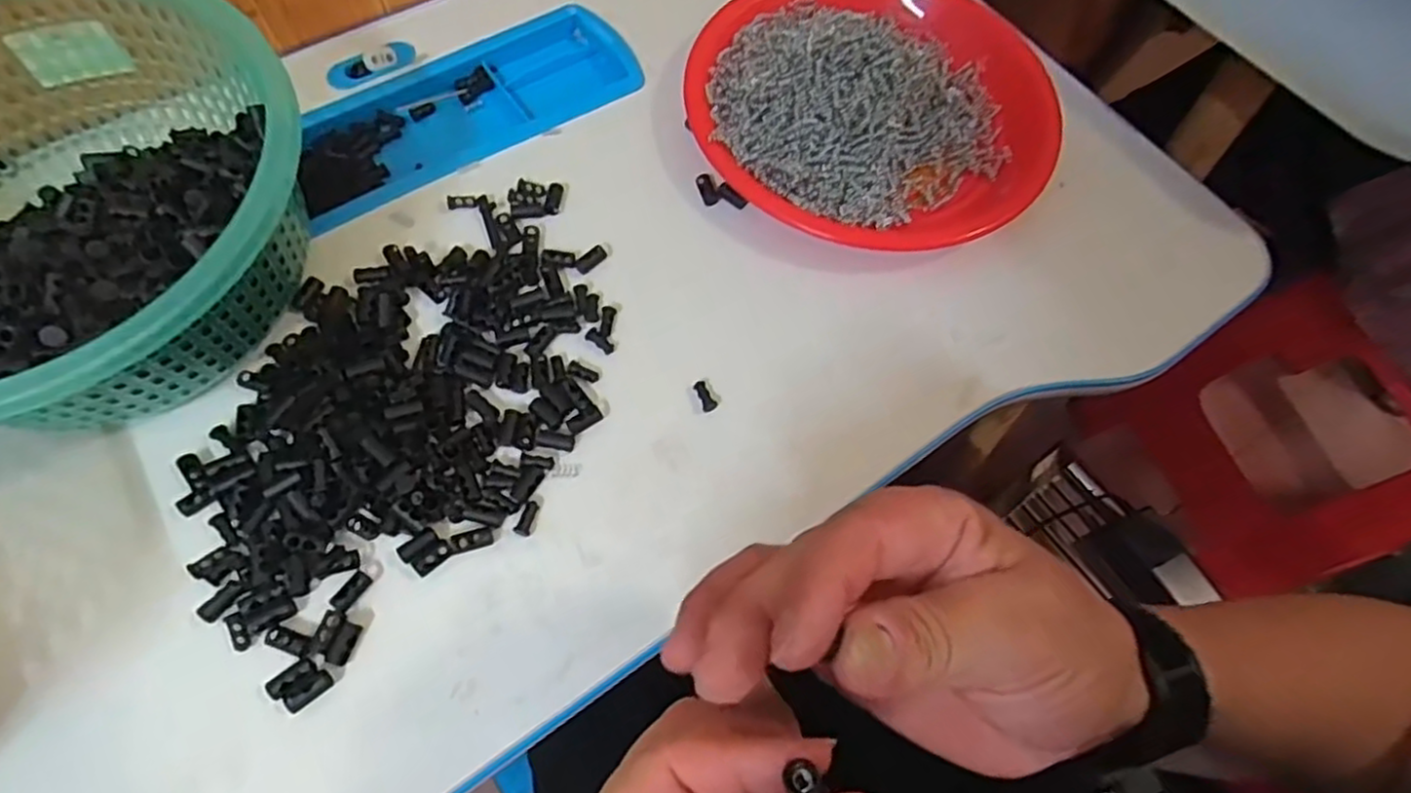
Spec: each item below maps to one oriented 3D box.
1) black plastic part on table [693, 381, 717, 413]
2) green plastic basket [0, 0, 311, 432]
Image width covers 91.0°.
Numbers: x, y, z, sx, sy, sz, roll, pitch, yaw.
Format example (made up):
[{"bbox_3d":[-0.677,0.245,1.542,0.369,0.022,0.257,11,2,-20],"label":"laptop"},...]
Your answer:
[{"bbox_3d":[-0.001,-0.001,0.358,0.008,0.004,0.017,-22,67,-12],"label":"black plastic part on table"},{"bbox_3d":[-0.303,-0.081,0.329,0.221,0.090,0.221,2,65,-4],"label":"green plastic basket"}]

